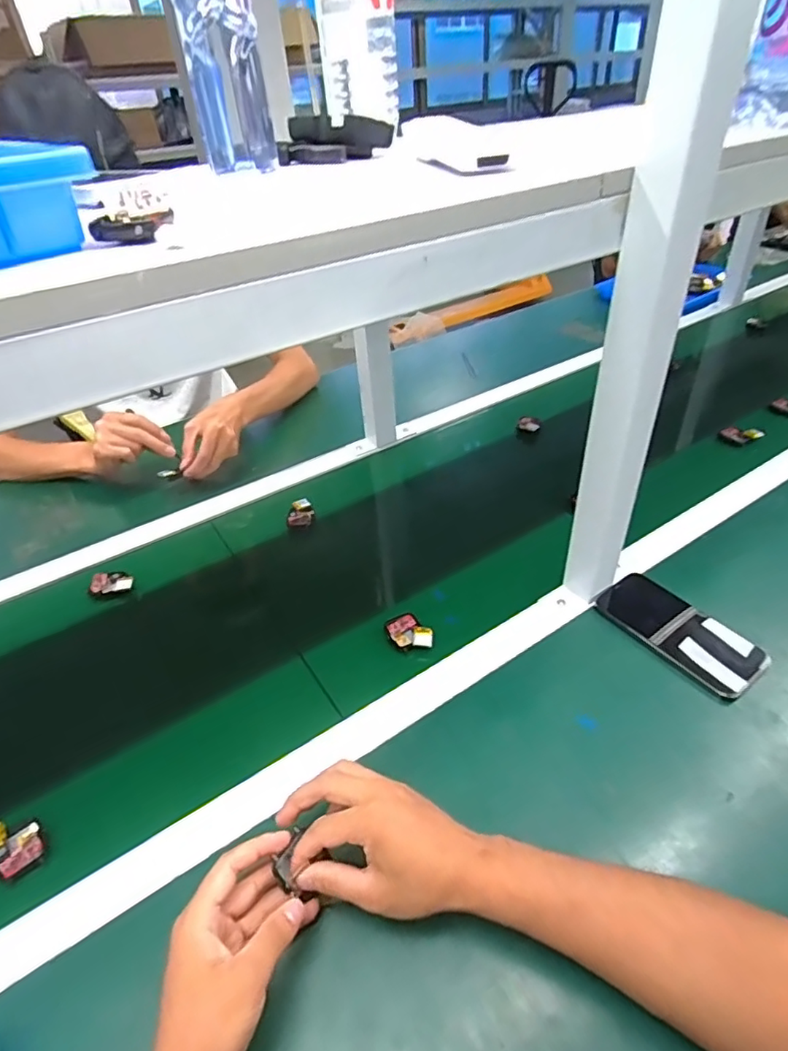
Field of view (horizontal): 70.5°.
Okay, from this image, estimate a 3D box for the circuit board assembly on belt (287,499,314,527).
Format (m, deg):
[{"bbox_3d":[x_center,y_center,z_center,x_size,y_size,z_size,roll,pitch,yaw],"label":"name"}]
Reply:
[{"bbox_3d":[-0.133,-0.018,0.794,0.037,0.015,0.048,-8,39,-5],"label":"circuit board assembly on belt"}]

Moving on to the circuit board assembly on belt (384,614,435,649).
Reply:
[{"bbox_3d":[0.016,0.116,0.608,0.036,0.012,0.059,-28,45,-26],"label":"circuit board assembly on belt"}]

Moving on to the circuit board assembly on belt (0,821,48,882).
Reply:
[{"bbox_3d":[-0.317,0.265,0.462,0.050,0.015,0.041,28,49,33],"label":"circuit board assembly on belt"}]

